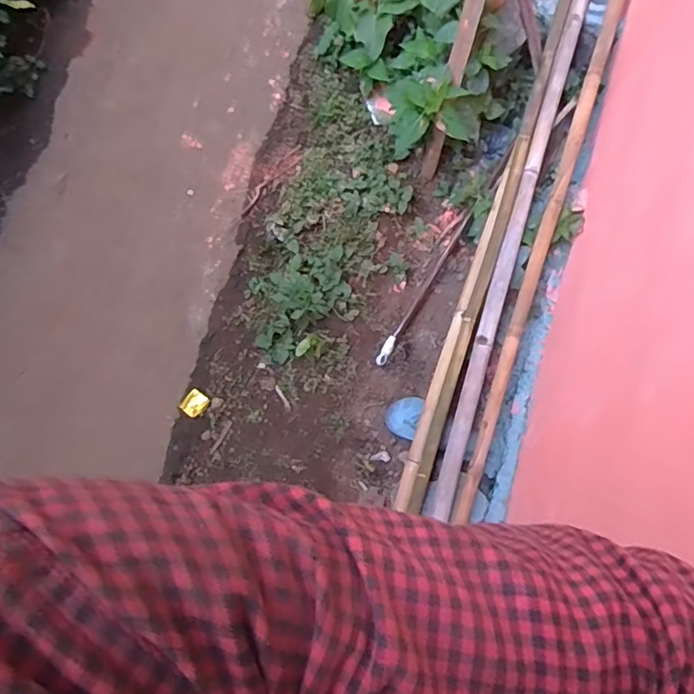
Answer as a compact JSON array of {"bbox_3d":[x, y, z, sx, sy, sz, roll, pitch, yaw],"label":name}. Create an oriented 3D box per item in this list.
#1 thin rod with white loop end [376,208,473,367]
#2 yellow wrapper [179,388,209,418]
[{"bbox_3d":[0.213,-0.168,1.478,0.027,0.028,0.510,29,77,8],"label":"thin rod with white loop end"},{"bbox_3d":[-0.401,0.150,1.426,0.061,0.010,0.063,36,78,10],"label":"yellow wrapper"}]

